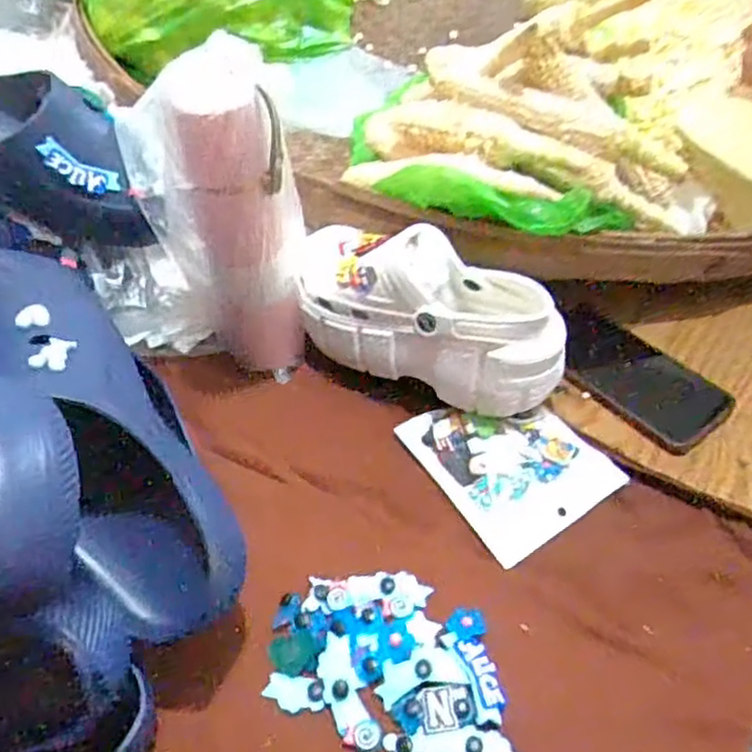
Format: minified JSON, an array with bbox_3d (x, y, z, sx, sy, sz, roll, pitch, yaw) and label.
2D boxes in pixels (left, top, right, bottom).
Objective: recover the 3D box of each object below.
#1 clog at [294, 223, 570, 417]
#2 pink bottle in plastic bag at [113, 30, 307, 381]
[{"bbox_3d":[0.036,-0.052,0.559,0.235,0.099,0.093,26,57,24],"label":"clog"},{"bbox_3d":[-0.106,-0.121,0.550,0.094,0.249,0.087,14,53,16],"label":"pink bottle in plastic bag"}]

